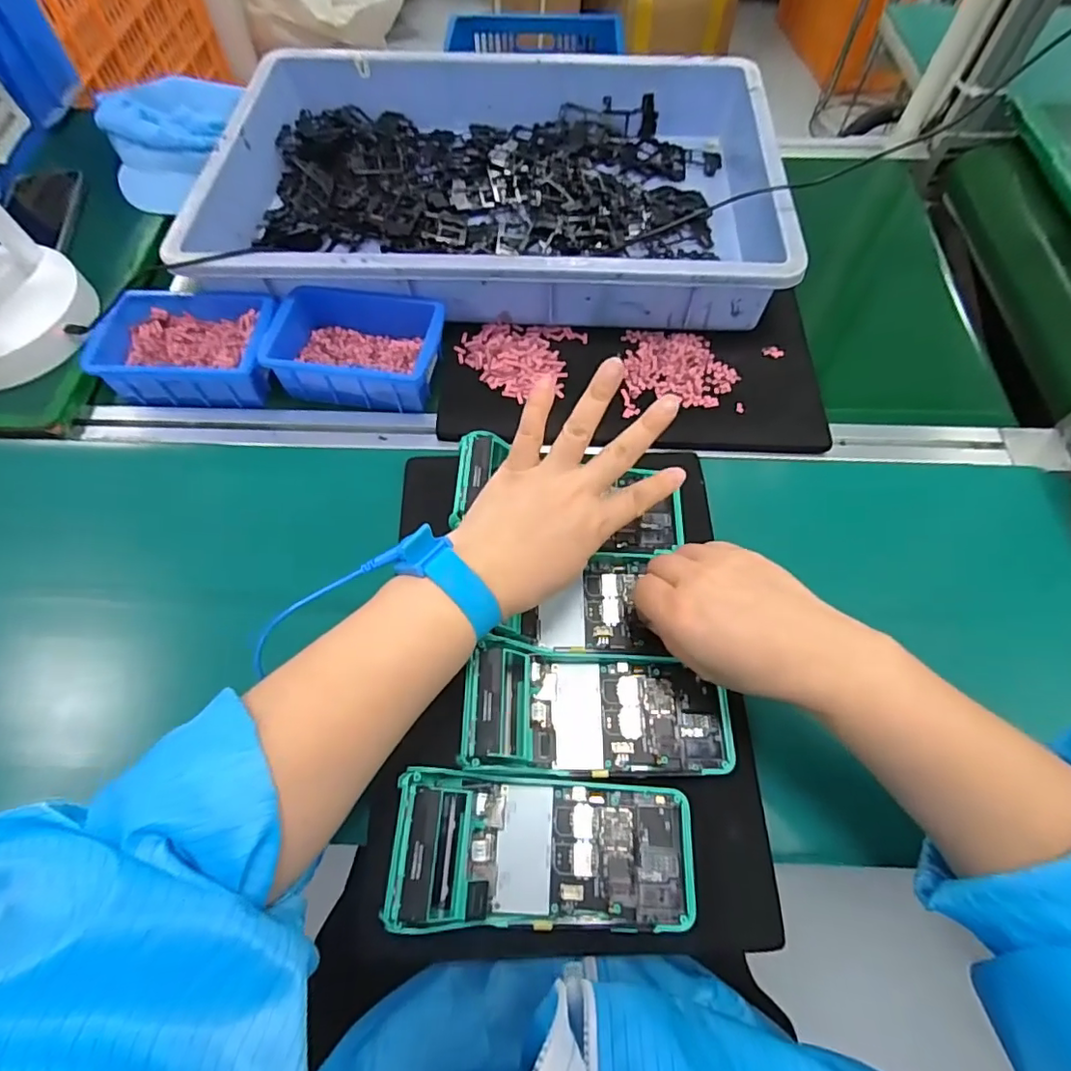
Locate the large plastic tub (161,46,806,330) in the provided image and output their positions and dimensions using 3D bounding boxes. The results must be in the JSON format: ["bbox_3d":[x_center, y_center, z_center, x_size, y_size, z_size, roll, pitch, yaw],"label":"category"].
[{"bbox_3d":[-0.035,-0.358,0.579,0.538,0.080,0.344,2,64,1],"label":"large plastic tub"}]

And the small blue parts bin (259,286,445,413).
[{"bbox_3d":[-0.161,-0.176,0.519,0.149,0.045,0.107,10,64,5],"label":"small blue parts bin"}]

